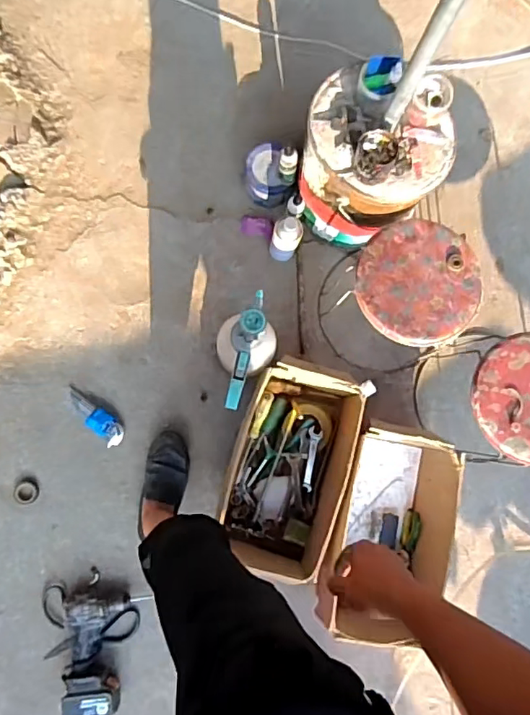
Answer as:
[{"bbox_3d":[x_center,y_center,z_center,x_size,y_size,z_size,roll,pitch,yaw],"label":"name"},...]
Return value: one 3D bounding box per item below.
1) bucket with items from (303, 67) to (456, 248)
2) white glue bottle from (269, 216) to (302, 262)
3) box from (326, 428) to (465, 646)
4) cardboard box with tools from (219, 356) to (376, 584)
[{"bbox_3d":[0.212,-0.408,1.155,0.296,0.361,0.244,18,82,-3],"label":"bucket with items"},{"bbox_3d":[0.048,-0.272,1.244,0.055,0.174,0.056,0,84,-4],"label":"white glue bottle"},{"bbox_3d":[0.268,0.361,1.174,0.233,0.196,0.383,18,83,-2],"label":"box"},{"bbox_3d":[0.056,0.245,1.190,0.257,0.171,0.455,18,83,-2],"label":"cardboard box with tools"}]

